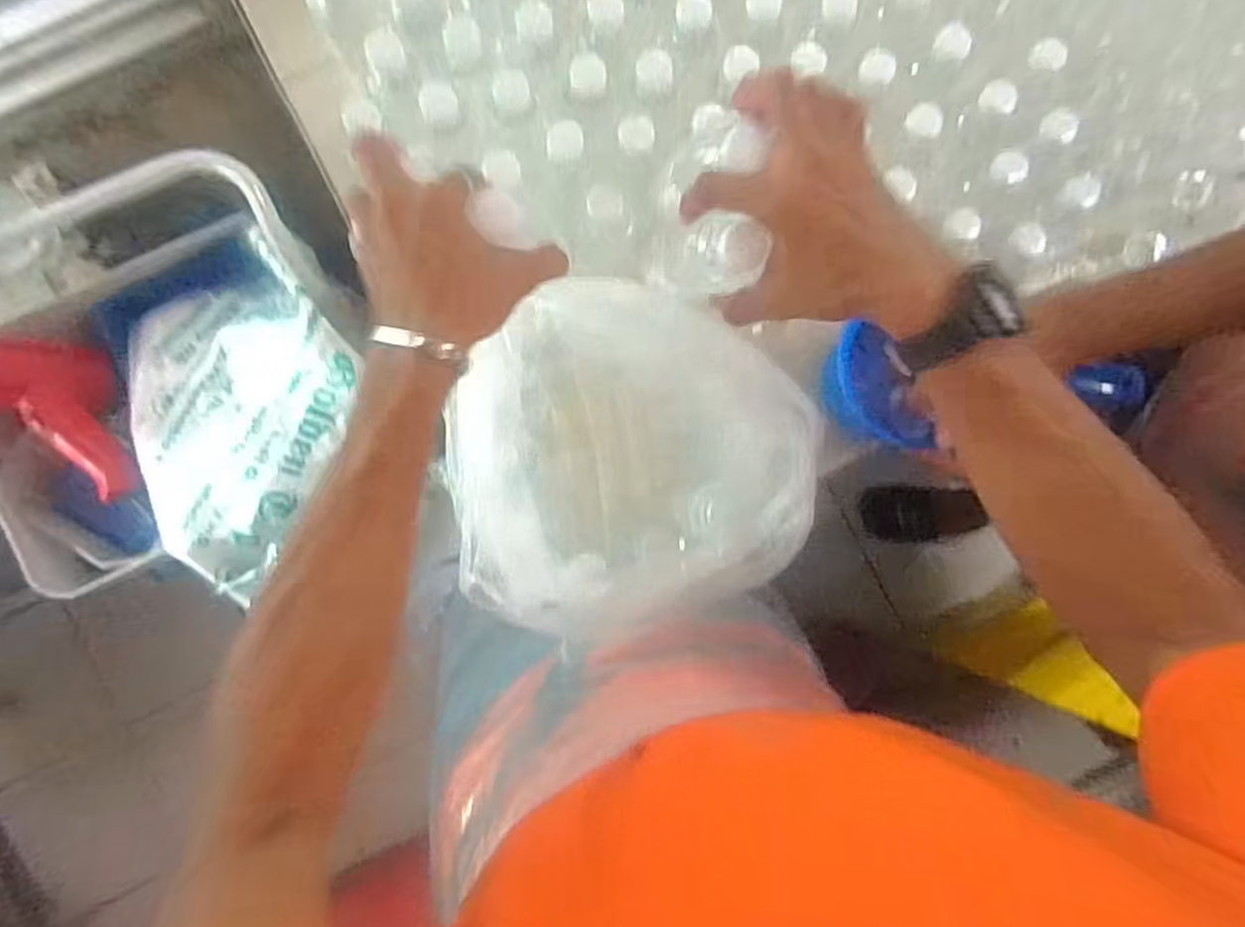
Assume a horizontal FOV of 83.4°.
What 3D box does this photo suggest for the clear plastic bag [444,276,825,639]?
[{"bbox_3d":[-0.001,-0.006,0.593,0.249,0.231,0.242,-12,88,-3],"label":"clear plastic bag"}]

